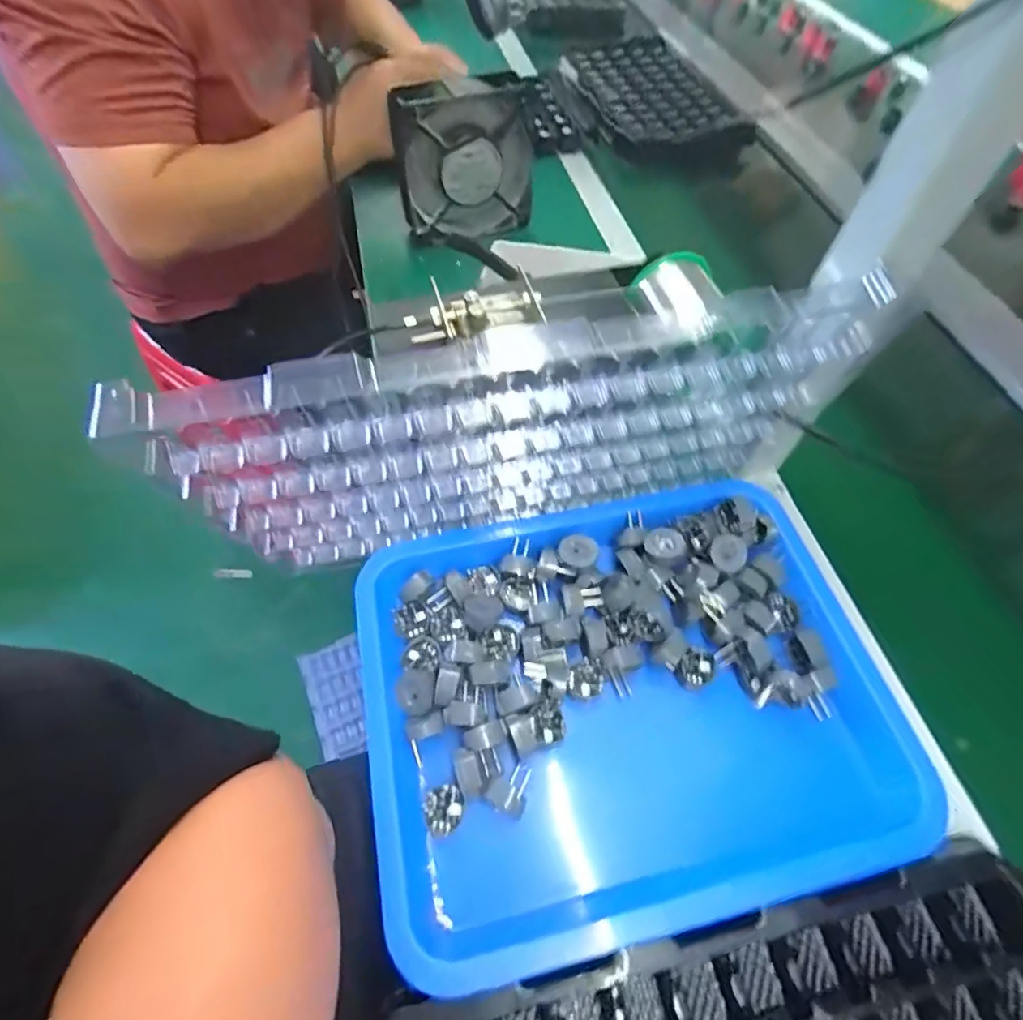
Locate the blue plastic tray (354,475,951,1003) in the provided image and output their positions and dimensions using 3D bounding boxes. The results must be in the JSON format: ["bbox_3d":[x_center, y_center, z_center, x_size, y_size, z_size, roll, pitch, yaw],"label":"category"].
[{"bbox_3d":[0.072,0.117,0.368,0.337,0.041,0.266,-9,57,-9],"label":"blue plastic tray"}]

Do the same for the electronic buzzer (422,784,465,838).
[{"bbox_3d":[-0.041,0.185,0.336,0.025,0.012,0.026,1,56,-2],"label":"electronic buzzer"}]

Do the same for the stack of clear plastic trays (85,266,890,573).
[{"bbox_3d":[0.007,-0.039,0.331,0.394,0.193,0.061,-12,58,-11],"label":"stack of clear plastic trays"}]

